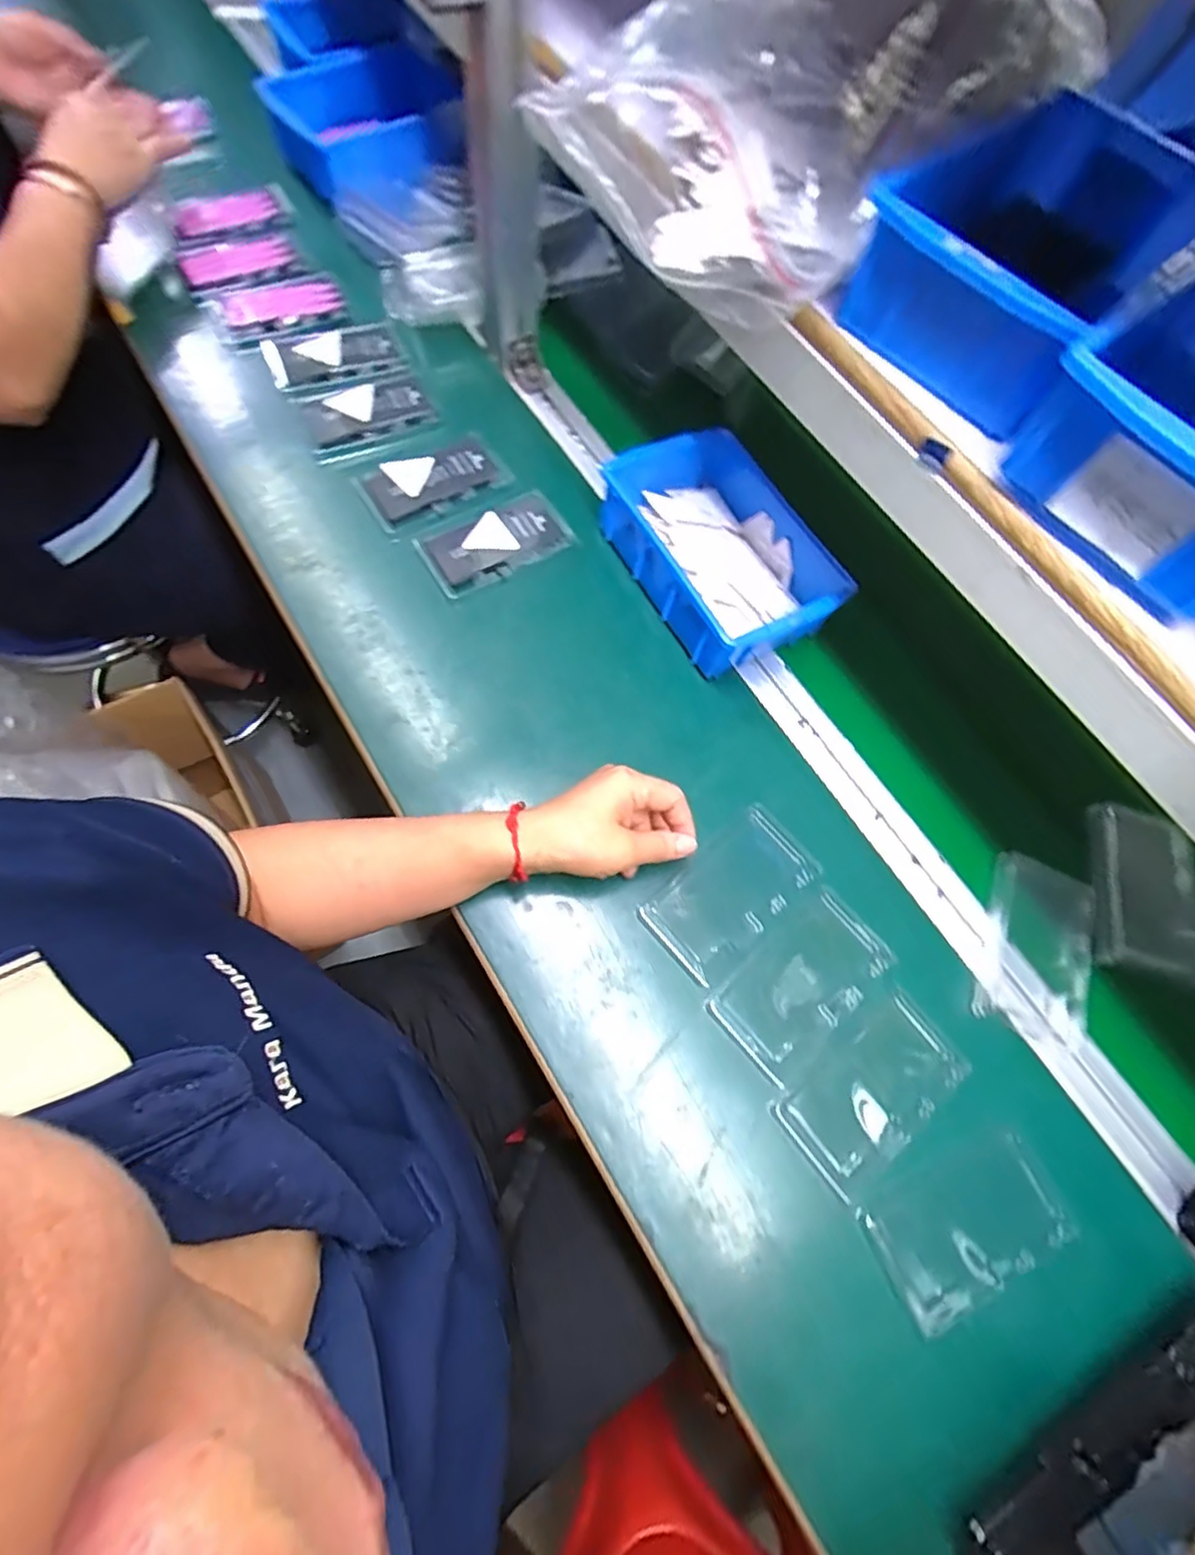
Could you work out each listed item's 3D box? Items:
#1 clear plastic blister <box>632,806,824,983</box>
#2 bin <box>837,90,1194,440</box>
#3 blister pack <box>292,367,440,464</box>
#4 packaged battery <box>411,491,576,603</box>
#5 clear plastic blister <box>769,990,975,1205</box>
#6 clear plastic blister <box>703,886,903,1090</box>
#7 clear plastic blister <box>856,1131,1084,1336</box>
[{"bbox_3d":[0.099,0.083,0.473,0.128,0.011,0.070,-39,78,-19],"label":"clear plastic blister"},{"bbox_3d":[0.235,-0.279,0.354,0.202,0.089,0.128,-38,78,-19],"label":"bin"},{"bbox_3d":[-0.219,-0.347,0.599,0.116,0.007,0.076,-23,73,-15],"label":"blister pack"},{"bbox_3d":[-0.089,-0.209,0.564,0.127,0.010,0.068,-28,74,-16],"label":"packaged battery"},{"bbox_3d":[0.186,0.211,0.430,0.125,0.004,0.071,-36,77,-18],"label":"clear plastic blister"},{"bbox_3d":[0.146,0.144,0.451,0.128,0.006,0.074,-38,78,-19],"label":"clear plastic blister"},{"bbox_3d":[0.238,0.286,0.409,0.122,0.005,0.075,-23,73,-15],"label":"clear plastic blister"}]

